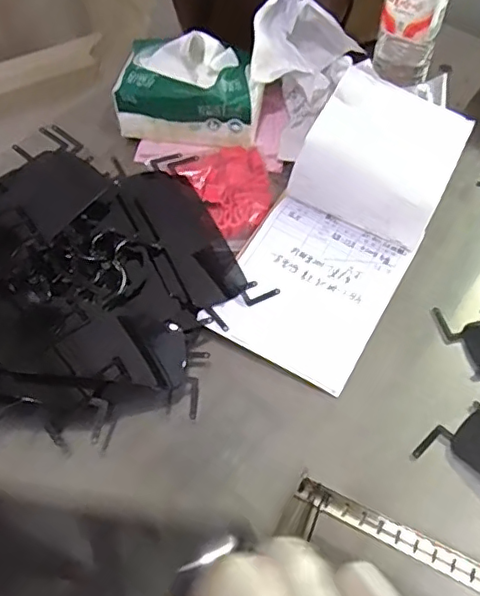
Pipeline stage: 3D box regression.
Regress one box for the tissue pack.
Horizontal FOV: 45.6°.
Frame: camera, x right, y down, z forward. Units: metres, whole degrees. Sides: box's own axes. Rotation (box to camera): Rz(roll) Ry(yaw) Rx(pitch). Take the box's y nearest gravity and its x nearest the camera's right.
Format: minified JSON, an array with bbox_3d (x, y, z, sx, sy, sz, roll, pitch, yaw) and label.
[{"bbox_3d":[-0.057,-0.234,0.644,0.158,0.094,0.082,15,58,12],"label":"tissue pack"}]

